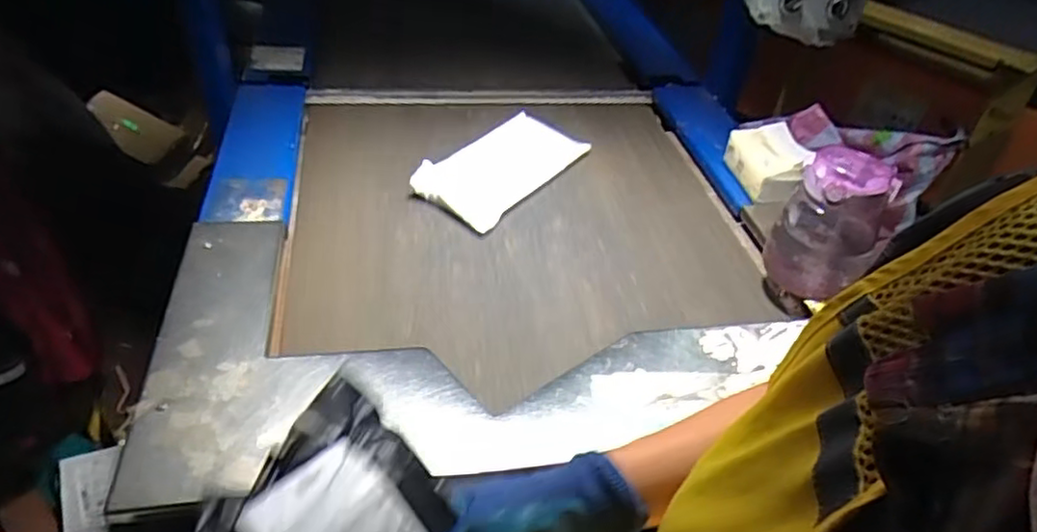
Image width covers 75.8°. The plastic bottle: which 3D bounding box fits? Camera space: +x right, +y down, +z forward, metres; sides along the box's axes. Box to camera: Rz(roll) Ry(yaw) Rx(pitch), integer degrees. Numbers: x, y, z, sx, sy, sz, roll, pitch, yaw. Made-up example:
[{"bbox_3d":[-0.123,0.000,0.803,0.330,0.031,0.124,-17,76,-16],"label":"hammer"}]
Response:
[{"bbox_3d":[0.374,-0.036,0.818,0.112,0.201,0.084,27,44,22],"label":"plastic bottle"}]

